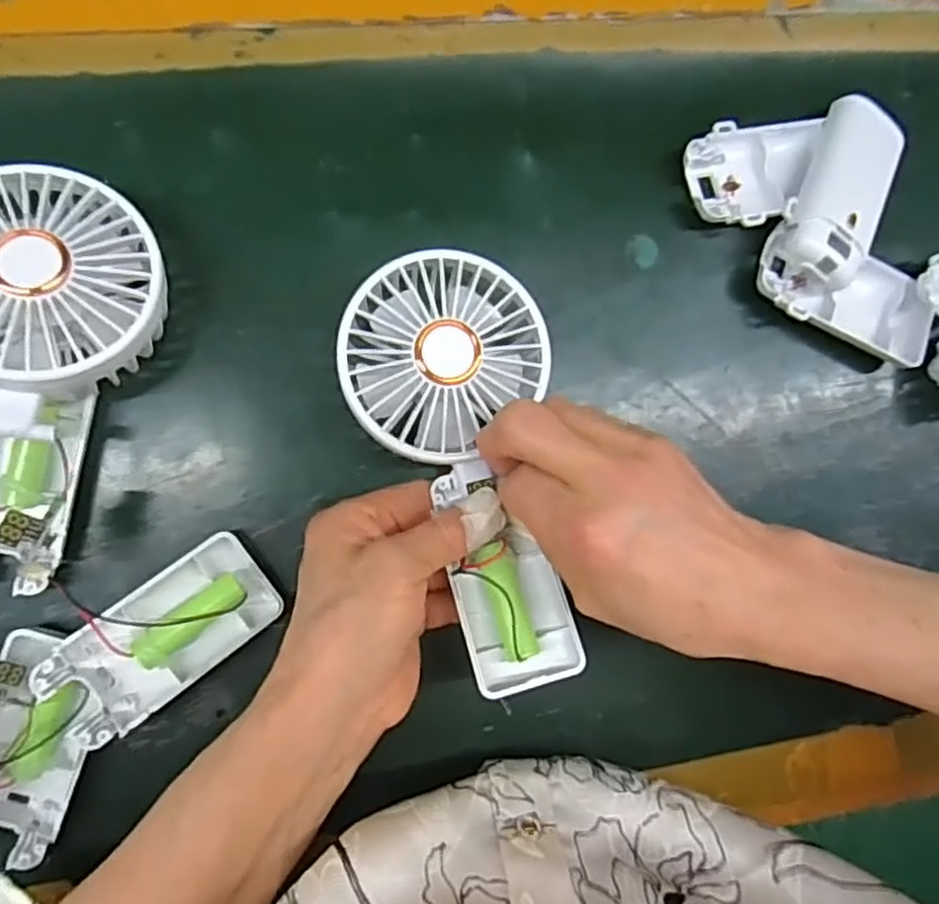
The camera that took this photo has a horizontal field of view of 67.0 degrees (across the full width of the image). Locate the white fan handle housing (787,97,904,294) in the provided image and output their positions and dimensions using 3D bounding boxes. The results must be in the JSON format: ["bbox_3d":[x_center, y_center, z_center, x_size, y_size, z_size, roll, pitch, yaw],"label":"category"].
[{"bbox_3d":[0.181,-0.125,0.345,0.045,0.025,0.094,29,83,-7],"label":"white fan handle housing"}]

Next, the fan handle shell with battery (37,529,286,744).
[{"bbox_3d":[-0.126,0.076,0.296,0.089,0.027,0.045,-37,91,-8],"label":"fan handle shell with battery"}]

